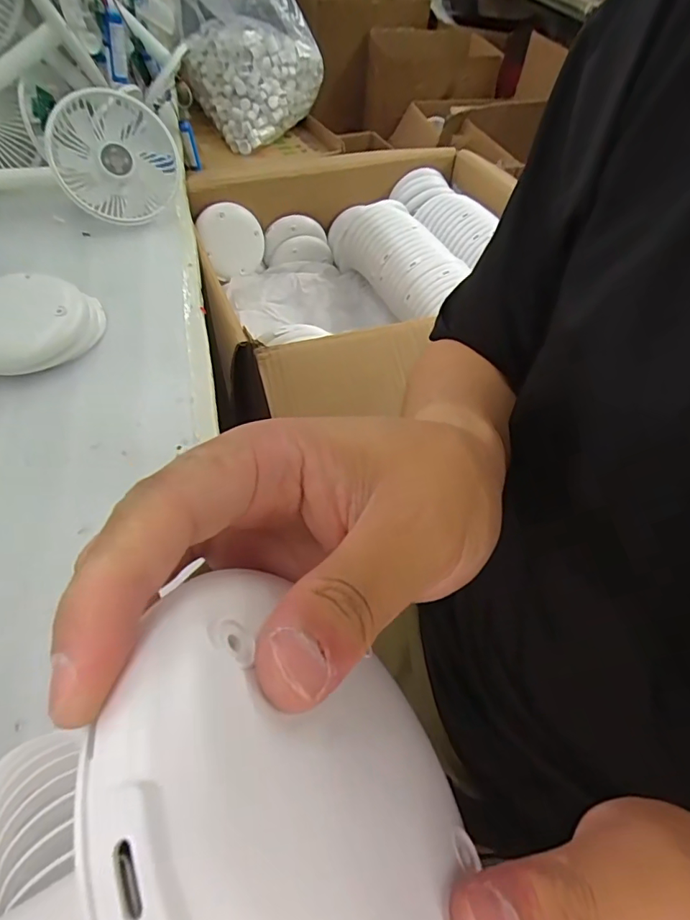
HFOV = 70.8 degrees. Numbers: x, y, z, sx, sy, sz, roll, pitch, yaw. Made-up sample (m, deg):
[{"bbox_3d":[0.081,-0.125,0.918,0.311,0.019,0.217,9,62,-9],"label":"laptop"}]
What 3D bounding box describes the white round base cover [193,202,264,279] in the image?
[{"bbox_3d":[-0.173,-0.336,0.745,0.100,0.103,0.014,-33,43,-23],"label":"white round base cover"}]

